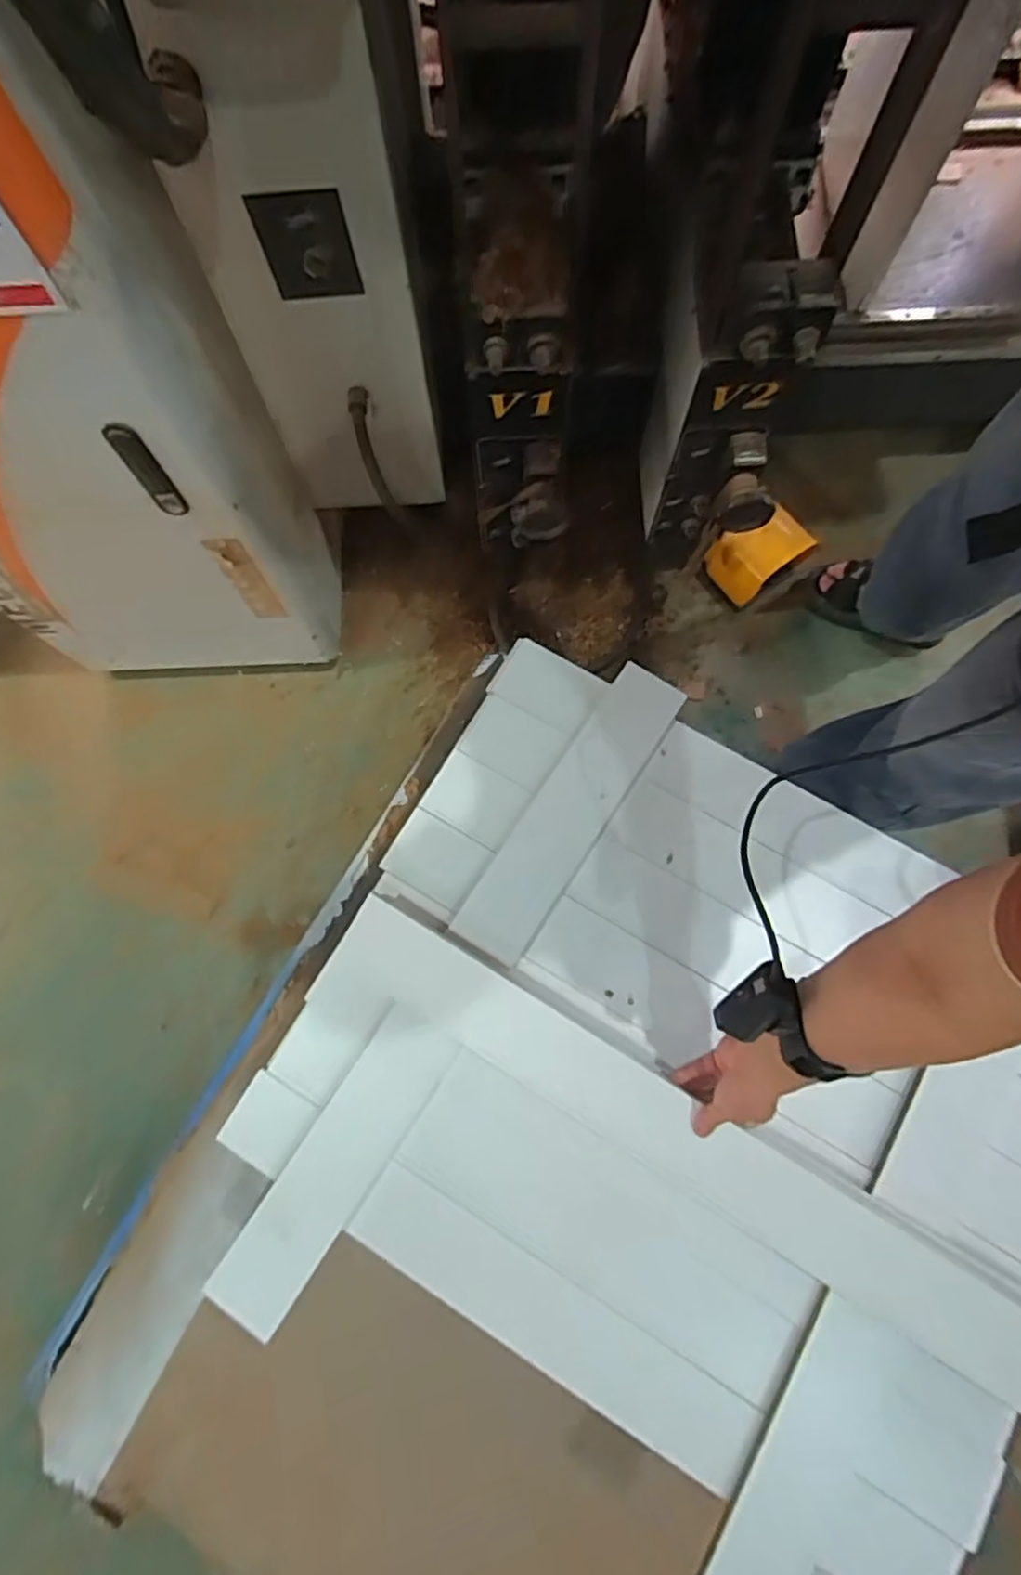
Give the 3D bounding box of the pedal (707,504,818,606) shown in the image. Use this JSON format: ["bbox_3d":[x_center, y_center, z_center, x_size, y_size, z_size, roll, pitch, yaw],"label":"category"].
[{"bbox_3d":[0.424,-0.407,1.188,0.126,0.123,0.116,-37,79,-7],"label":"pedal"}]

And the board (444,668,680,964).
[{"bbox_3d":[0.067,0.022,0.768,0.084,0.016,0.359,33,80,8],"label":"board"}]

